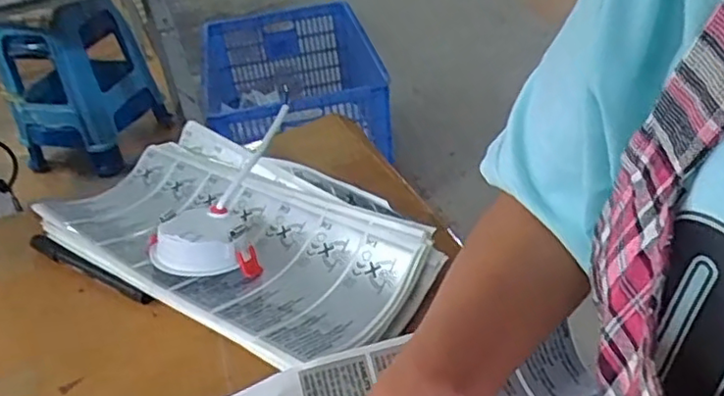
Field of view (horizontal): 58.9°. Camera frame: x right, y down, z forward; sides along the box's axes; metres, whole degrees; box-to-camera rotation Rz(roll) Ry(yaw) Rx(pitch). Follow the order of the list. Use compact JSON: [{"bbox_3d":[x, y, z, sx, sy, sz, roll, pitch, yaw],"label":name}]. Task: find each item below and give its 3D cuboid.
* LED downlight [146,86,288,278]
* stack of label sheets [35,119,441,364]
[{"bbox_3d":[-0.109,-0.011,0.499,0.079,0.056,0.175,-1,35,9],"label":"LED downlight"},{"bbox_3d":[-0.098,0.028,0.497,0.313,0.044,0.160,20,43,33],"label":"stack of label sheets"}]

